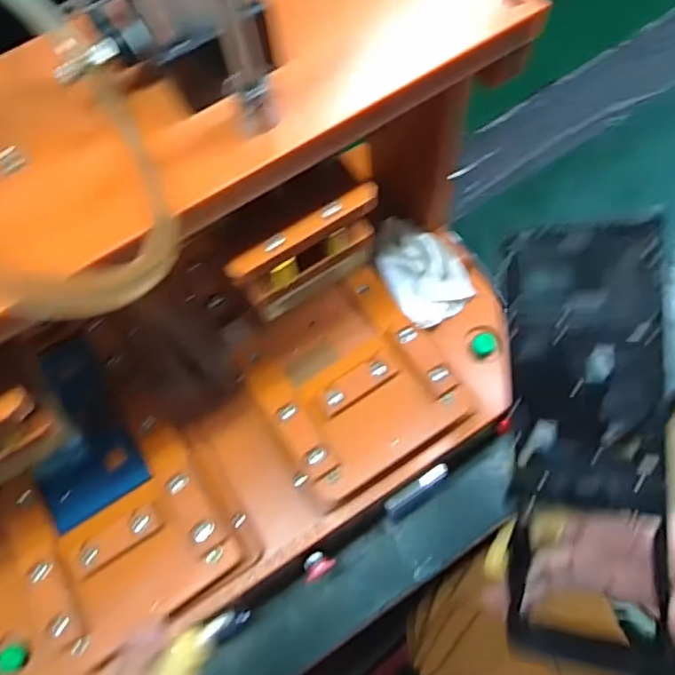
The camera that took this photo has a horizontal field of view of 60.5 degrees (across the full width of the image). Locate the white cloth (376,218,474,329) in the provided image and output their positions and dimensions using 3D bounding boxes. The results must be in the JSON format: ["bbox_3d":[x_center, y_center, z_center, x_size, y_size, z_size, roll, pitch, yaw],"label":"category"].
[{"bbox_3d":[0.059,-0.051,0.430,0.056,0.023,0.082,-31,68,-8],"label":"white cloth"}]

